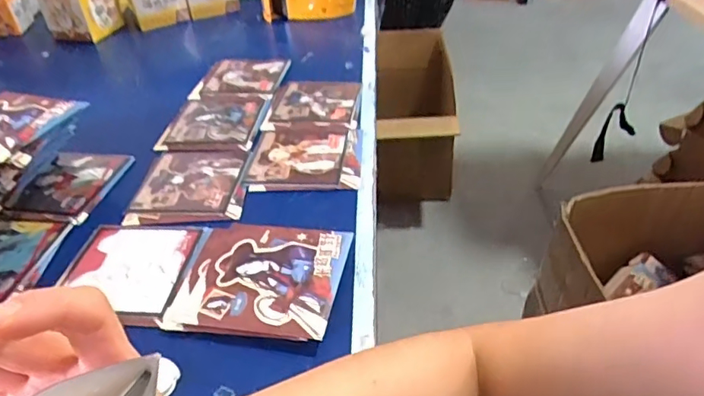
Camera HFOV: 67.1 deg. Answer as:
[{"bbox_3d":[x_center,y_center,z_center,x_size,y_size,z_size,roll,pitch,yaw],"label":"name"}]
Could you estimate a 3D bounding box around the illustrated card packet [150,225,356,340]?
[{"bbox_3d":[-0.079,0.066,0.449,0.137,0.018,0.116,5,40,9],"label":"illustrated card packet"}]

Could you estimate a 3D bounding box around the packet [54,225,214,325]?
[{"bbox_3d":[-0.199,0.060,0.476,0.112,0.006,0.115,5,40,10],"label":"packet"}]

